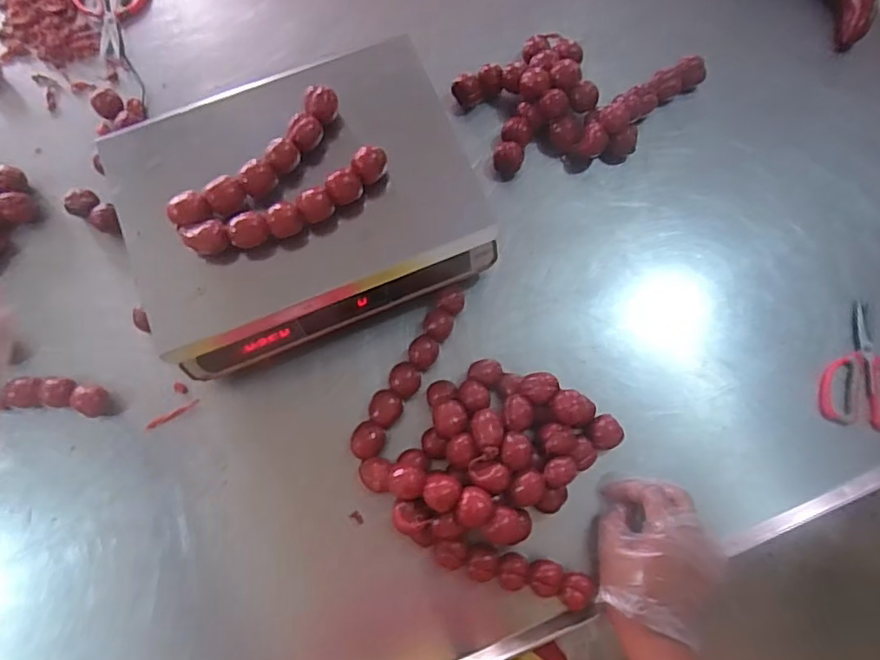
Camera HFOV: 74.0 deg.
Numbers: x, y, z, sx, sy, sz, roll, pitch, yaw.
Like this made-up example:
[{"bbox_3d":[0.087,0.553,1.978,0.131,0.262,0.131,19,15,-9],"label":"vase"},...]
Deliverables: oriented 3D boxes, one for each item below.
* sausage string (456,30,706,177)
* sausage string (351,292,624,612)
[{"bbox_3d":[0.184,-0.300,0.717,0.275,0.054,0.188,-25,77,-5],"label":"sausage string"},{"bbox_3d":[0.054,0.132,0.596,0.302,0.065,0.223,38,79,10],"label":"sausage string"}]

